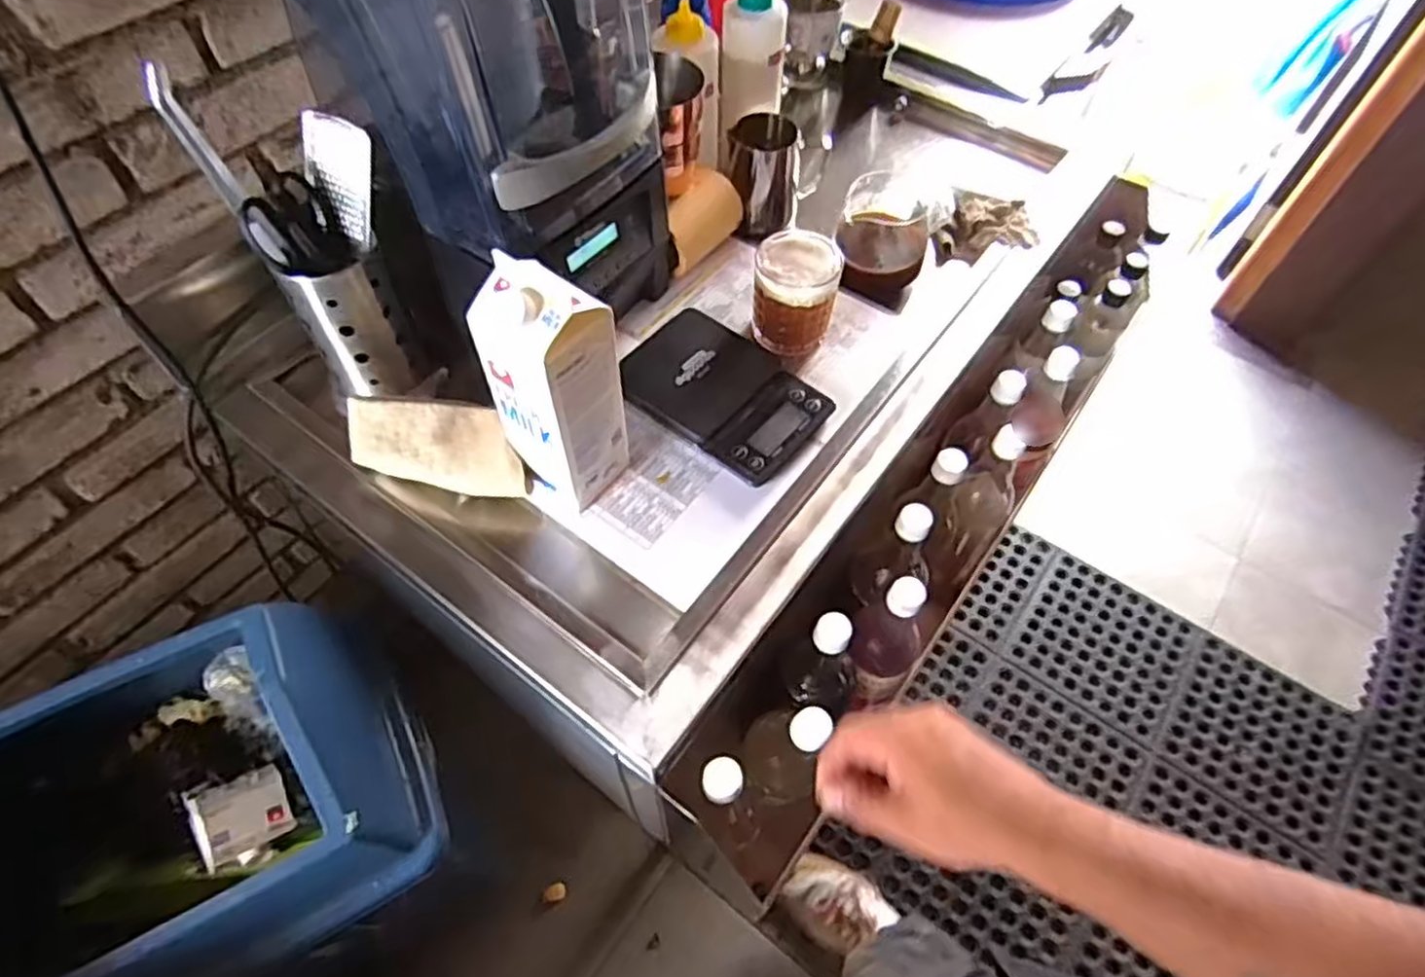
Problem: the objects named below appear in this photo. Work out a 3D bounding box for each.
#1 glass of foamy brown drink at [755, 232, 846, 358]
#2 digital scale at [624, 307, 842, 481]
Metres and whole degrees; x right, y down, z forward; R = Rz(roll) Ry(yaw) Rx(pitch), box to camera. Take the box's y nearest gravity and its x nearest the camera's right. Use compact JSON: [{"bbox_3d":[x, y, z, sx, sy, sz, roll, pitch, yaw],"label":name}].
[{"bbox_3d":[0.083,-0.198,0.753,0.086,0.083,0.089,1,57,-1],"label":"glass of foamy brown drink"},{"bbox_3d":[0.007,-0.096,0.731,0.196,0.029,0.129,32,62,18],"label":"digital scale"}]

